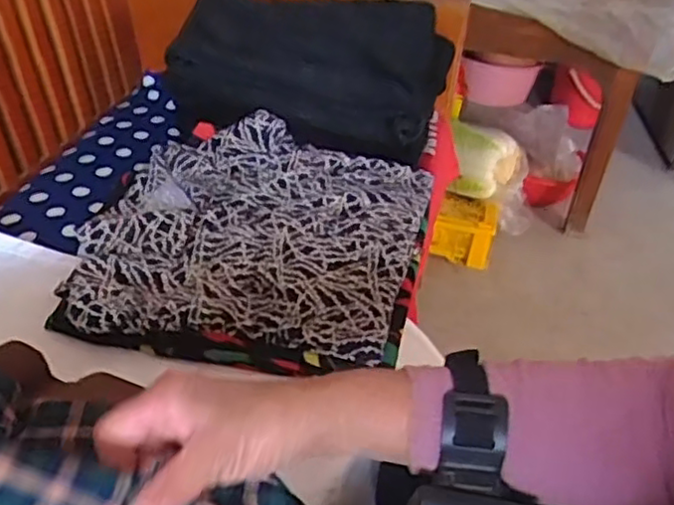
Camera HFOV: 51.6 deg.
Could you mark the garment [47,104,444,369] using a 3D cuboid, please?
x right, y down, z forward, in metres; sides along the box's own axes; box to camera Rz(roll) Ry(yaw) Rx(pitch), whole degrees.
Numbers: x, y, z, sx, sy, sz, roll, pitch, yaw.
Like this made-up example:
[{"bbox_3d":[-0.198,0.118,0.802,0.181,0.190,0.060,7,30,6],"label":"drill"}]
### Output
[{"bbox_3d":[-0.084,-0.026,0.736,0.338,0.055,0.357,13,34,10],"label":"garment"}]

